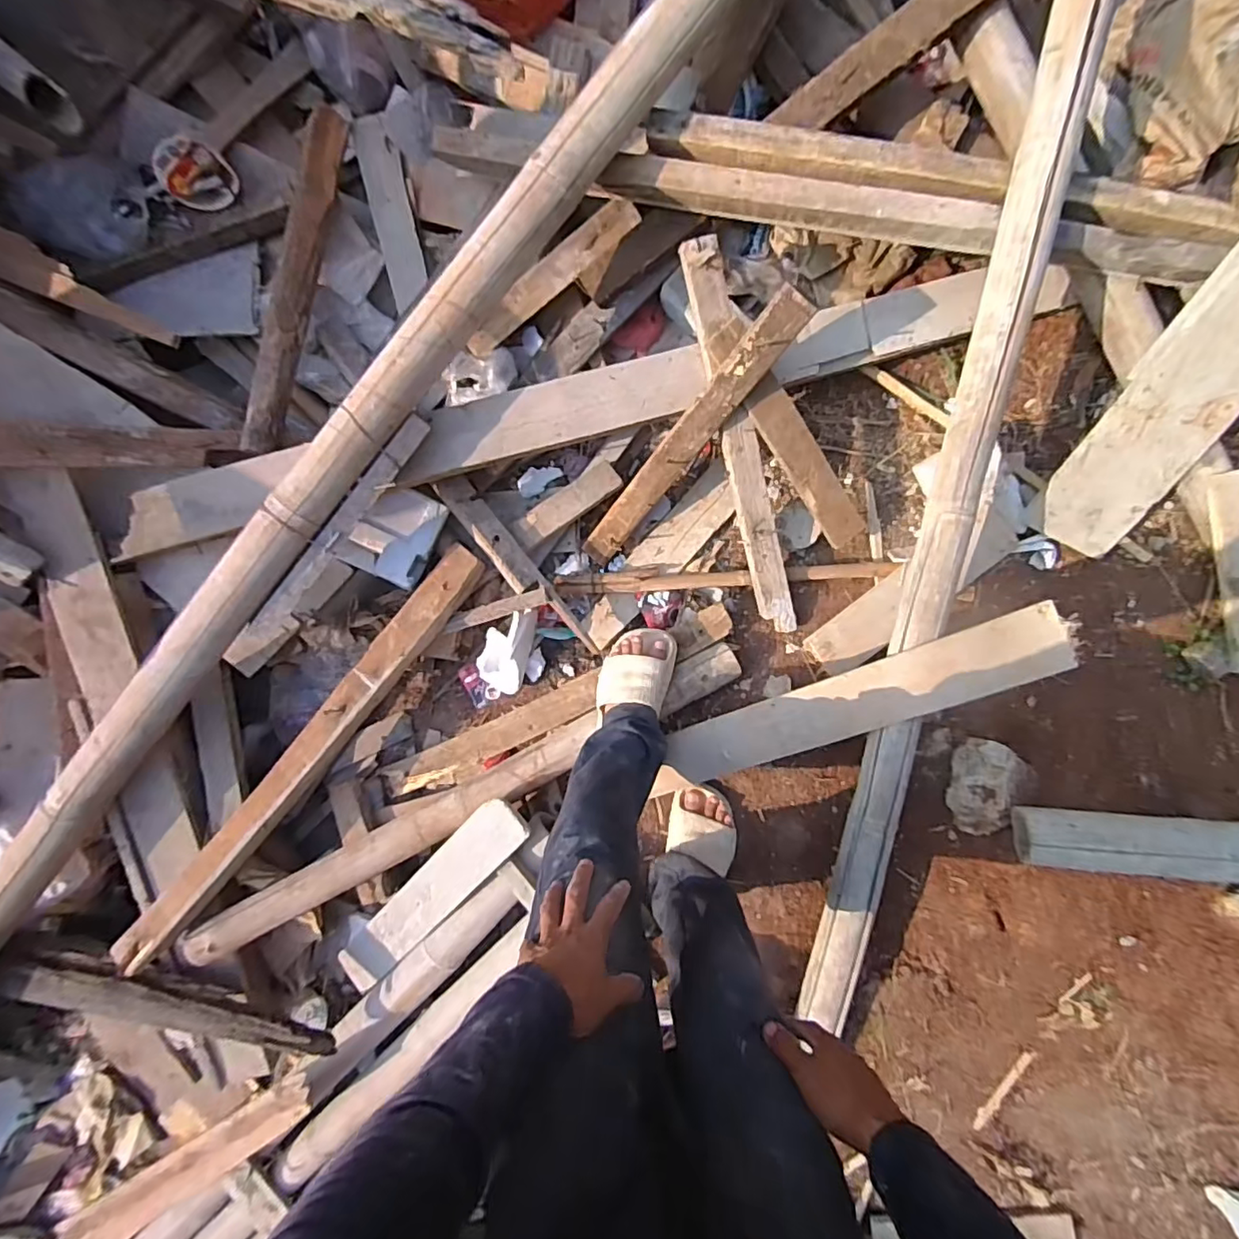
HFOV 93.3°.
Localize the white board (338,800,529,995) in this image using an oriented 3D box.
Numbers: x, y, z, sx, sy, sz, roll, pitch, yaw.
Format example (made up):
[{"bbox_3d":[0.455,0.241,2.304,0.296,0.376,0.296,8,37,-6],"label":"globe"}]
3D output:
[{"bbox_3d":[-0.400,0.570,1.143,0.101,0.041,0.552,42,112,-3],"label":"white board"}]

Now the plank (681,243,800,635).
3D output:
[{"bbox_3d":[0.215,-0.288,1.013,0.060,0.023,0.663,-16,108,5],"label":"plank"}]

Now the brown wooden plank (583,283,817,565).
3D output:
[{"bbox_3d":[0.105,-0.297,1.014,0.067,0.032,0.565,42,127,-3],"label":"brown wooden plank"}]

